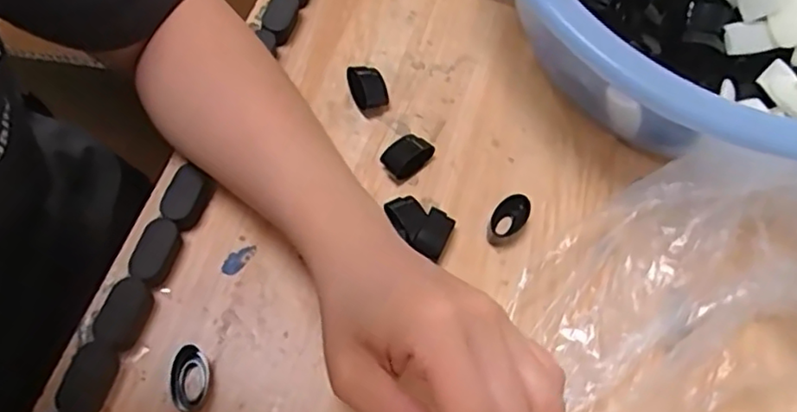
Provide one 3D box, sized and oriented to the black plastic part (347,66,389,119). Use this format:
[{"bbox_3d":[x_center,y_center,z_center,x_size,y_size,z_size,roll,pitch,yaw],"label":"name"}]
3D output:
[{"bbox_3d":[-0.020,-0.079,0.415,0.022,0.016,0.033,-18,64,-13],"label":"black plastic part"}]

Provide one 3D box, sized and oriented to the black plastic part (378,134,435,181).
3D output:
[{"bbox_3d":[0.006,-0.031,0.396,0.031,0.012,0.021,-35,73,-20],"label":"black plastic part"}]

